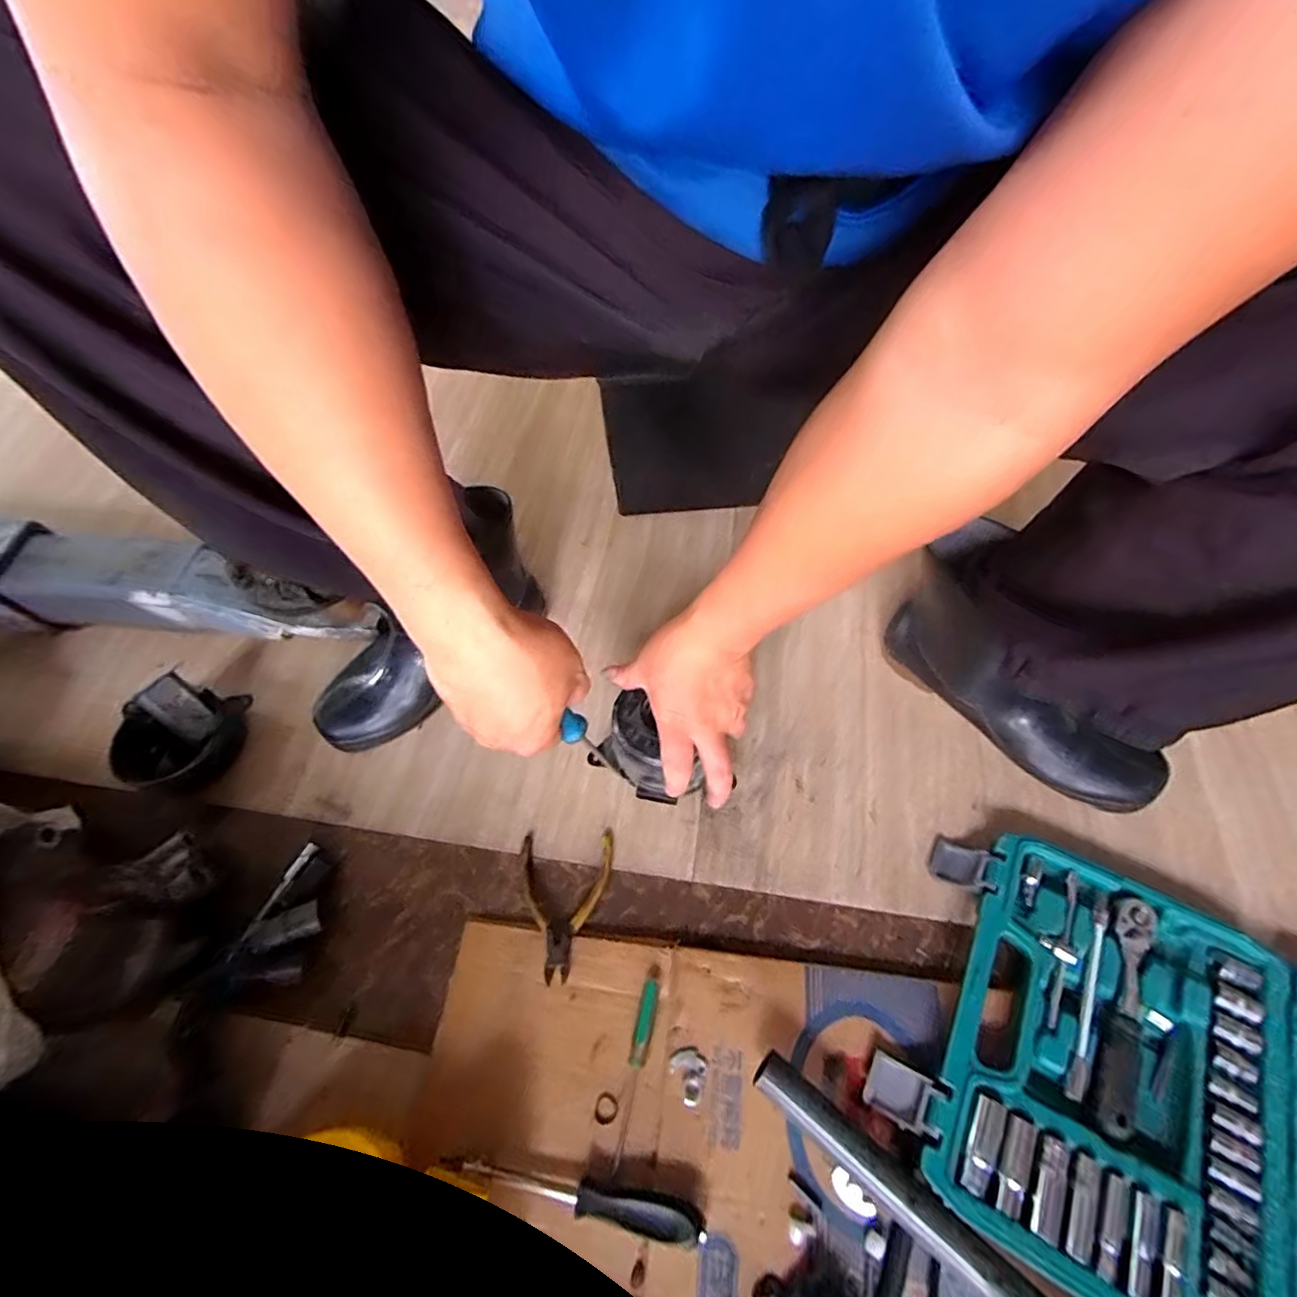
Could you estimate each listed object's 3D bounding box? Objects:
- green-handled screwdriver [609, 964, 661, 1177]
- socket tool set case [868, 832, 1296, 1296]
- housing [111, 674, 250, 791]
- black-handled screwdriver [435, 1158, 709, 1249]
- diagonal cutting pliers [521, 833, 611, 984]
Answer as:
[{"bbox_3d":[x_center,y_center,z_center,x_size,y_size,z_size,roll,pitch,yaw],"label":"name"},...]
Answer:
[{"bbox_3d":[-0.008,0.290,0.412,0.013,0.009,0.120,10,61,9],"label":"green-handled screwdriver"},{"bbox_3d":[0.392,0.314,0.370,0.436,0.039,0.246,23,64,16],"label":"socket tool set case"},{"bbox_3d":[-0.445,0.079,0.547,0.102,0.070,0.099,10,61,9],"label":"housing"},{"bbox_3d":[-0.050,0.351,0.373,0.167,0.019,0.025,6,61,7],"label":"black-handled screwdriver"},{"bbox_3d":[-0.065,0.207,0.478,0.075,0.018,0.111,-8,60,-1],"label":"diagonal cutting pliers"}]

